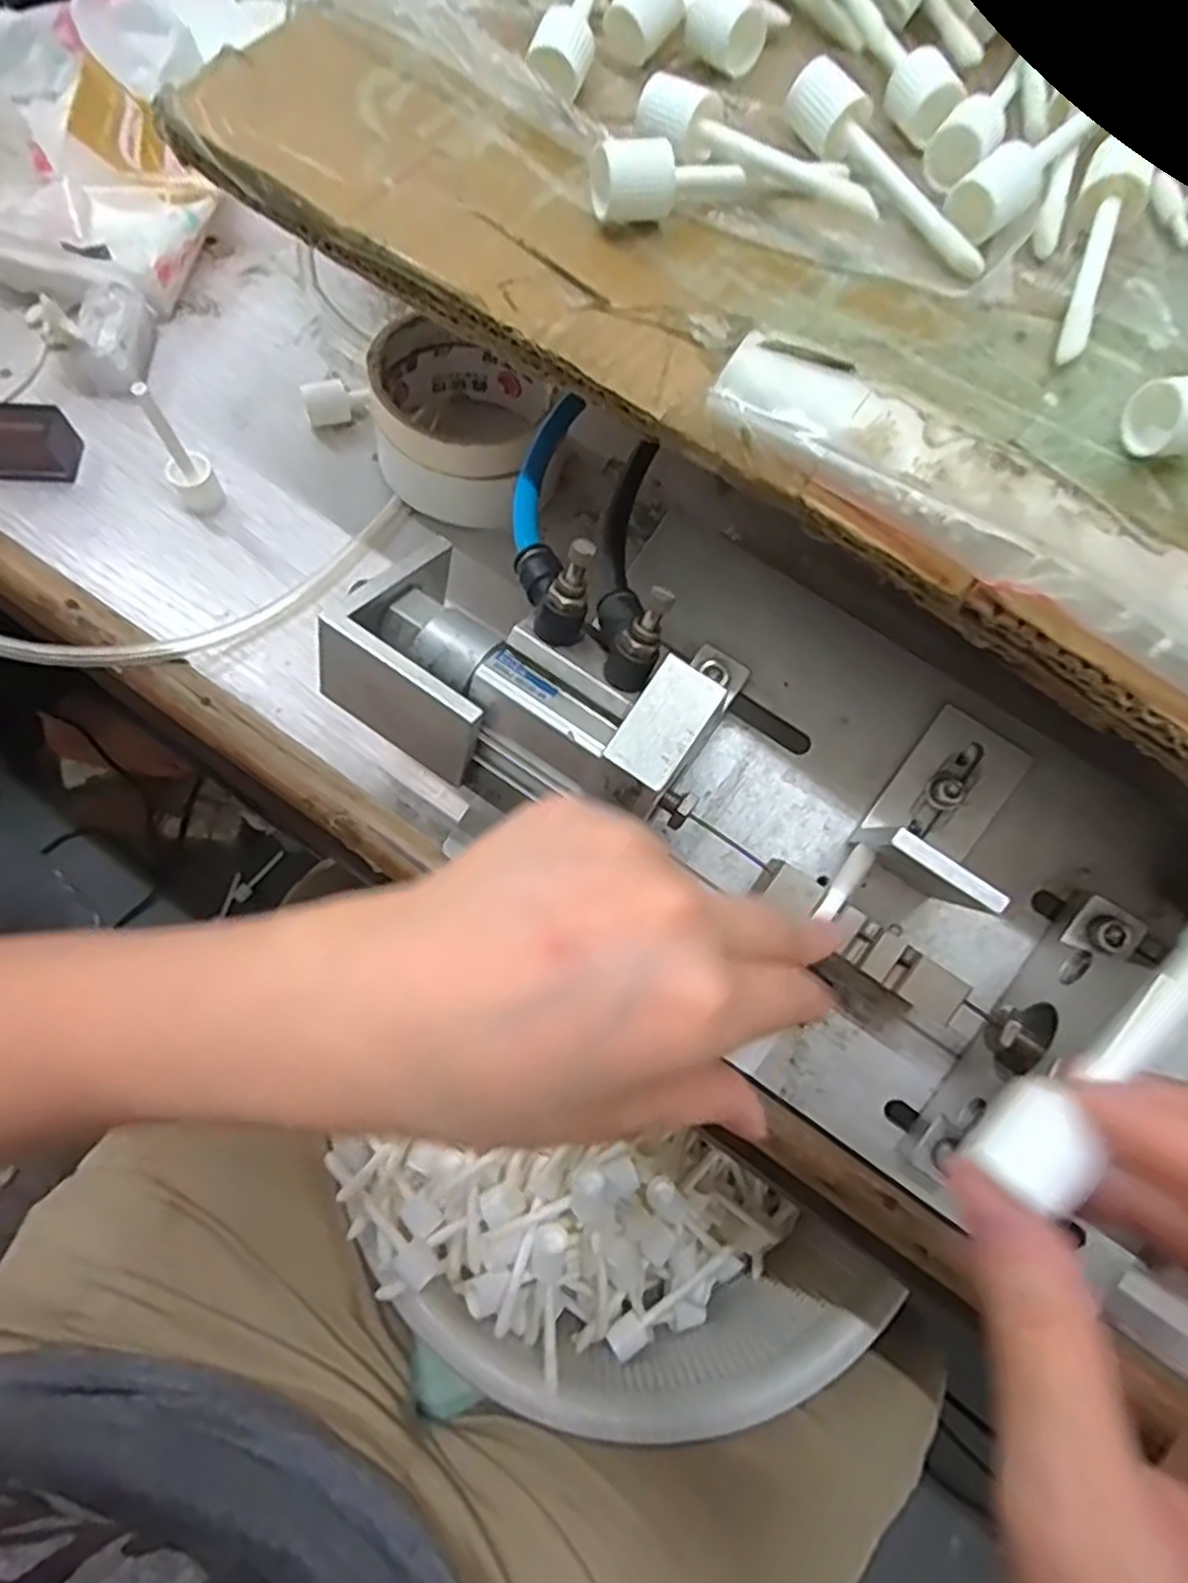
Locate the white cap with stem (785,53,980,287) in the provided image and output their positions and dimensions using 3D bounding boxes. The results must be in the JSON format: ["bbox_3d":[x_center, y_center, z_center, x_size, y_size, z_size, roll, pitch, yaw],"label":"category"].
[{"bbox_3d":[0.090,-0.188,0.230,0.015,0.016,0.081,-36,75,-12],"label":"white cap with stem"}]

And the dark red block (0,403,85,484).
[{"bbox_3d":[-0.260,-0.158,0.345,0.041,0.024,0.024,-1,72,-4],"label":"dark red block"}]

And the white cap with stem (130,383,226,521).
[{"bbox_3d":[-0.182,-0.149,0.331,0.020,0.060,0.018,-13,62,-3],"label":"white cap with stem"}]

